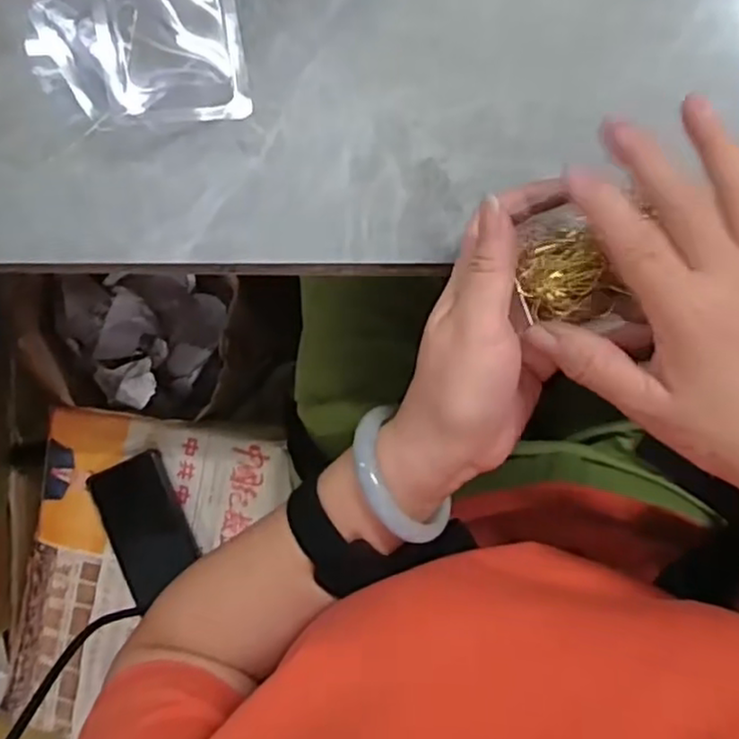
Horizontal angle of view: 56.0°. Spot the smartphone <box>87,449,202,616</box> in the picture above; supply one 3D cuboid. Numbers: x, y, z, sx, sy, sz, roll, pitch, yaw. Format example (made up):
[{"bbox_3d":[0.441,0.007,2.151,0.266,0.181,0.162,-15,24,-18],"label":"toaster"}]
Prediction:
[{"bbox_3d":[-0.216,0.153,0.678,0.074,0.016,0.135,-25,86,9],"label":"smartphone"}]

